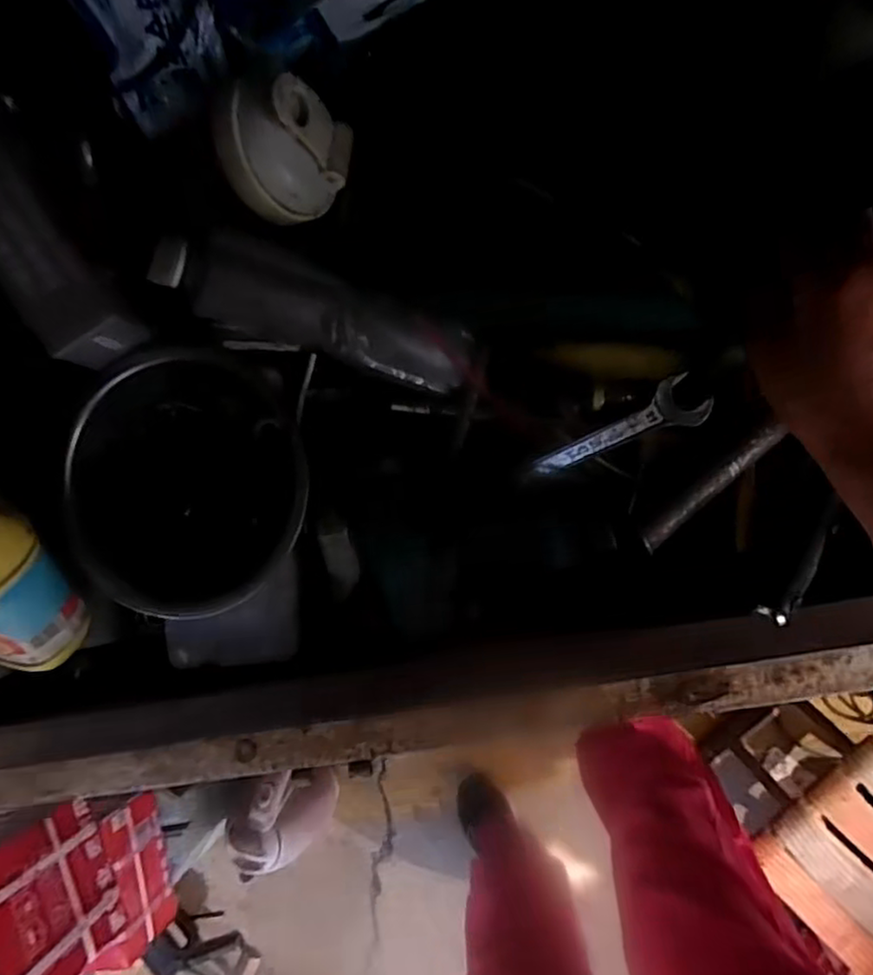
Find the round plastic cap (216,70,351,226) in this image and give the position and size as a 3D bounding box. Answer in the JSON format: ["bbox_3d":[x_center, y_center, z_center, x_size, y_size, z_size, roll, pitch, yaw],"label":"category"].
[{"bbox_3d":[-0.099,-0.226,0.455,0.053,0.086,0.089,6,124,31],"label":"round plastic cap"}]

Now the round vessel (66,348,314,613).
[{"bbox_3d":[-0.180,-0.004,0.515,0.175,0.093,0.170,0,90,7],"label":"round vessel"}]

